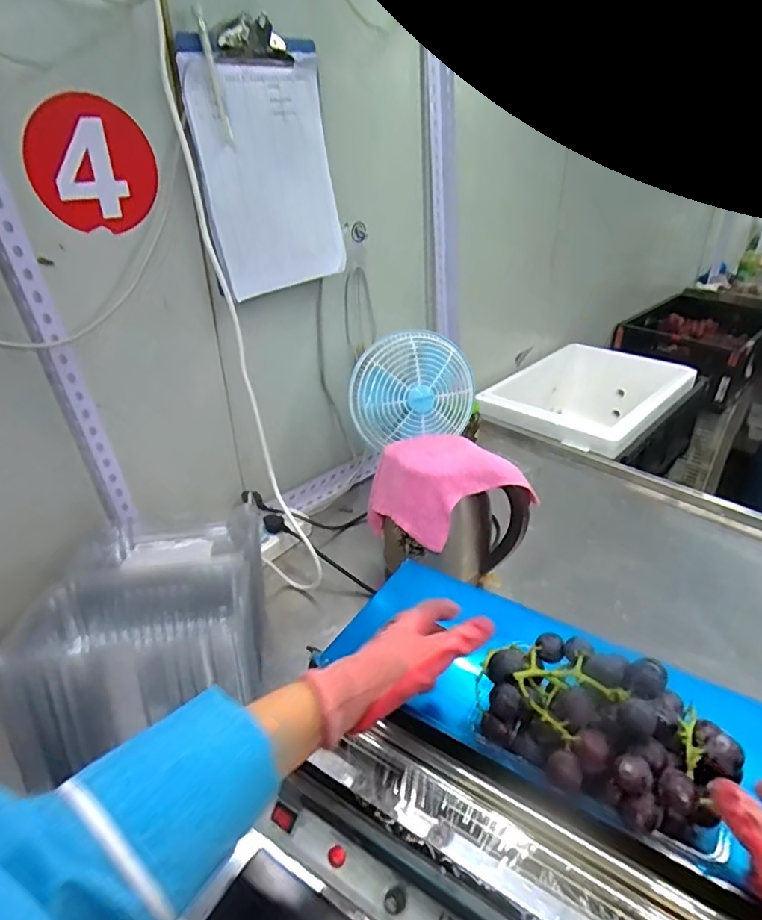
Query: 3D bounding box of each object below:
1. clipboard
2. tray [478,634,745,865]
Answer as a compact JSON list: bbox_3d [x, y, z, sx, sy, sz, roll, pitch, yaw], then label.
[{"bbox_3d":[-0.149,-0.382,0.736,0.020,0.308,0.221,26,49,35],"label":"clipboard"},{"bbox_3d":[0.160,0.194,0.404,0.170,0.060,0.107,15,34,26],"label":"tray"}]

